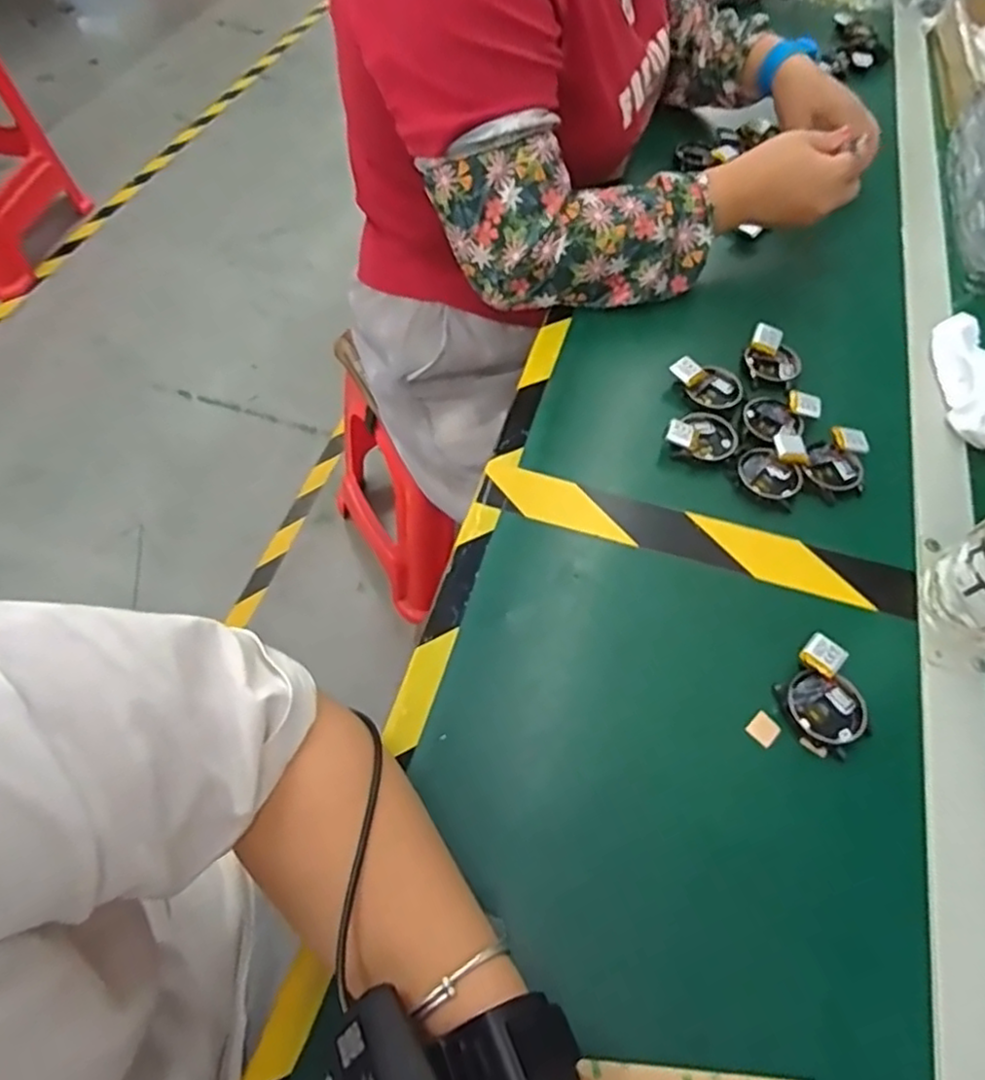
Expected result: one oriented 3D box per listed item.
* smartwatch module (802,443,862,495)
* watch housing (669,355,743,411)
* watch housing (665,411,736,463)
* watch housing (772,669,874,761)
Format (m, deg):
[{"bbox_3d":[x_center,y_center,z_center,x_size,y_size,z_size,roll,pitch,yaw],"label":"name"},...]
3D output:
[{"bbox_3d":[0.248,-0.052,0.503,0.040,0.006,0.038,21,59,9],"label":"smartwatch module"},{"bbox_3d":[0.170,-0.125,0.538,0.041,0.013,0.050,-34,66,-22],"label":"watch housing"},{"bbox_3d":[0.157,-0.077,0.508,0.055,0.013,0.042,-35,66,-22],"label":"watch housing"},{"bbox_3d":[0.195,0.102,0.408,0.042,0.015,0.048,-16,61,-13],"label":"watch housing"}]

